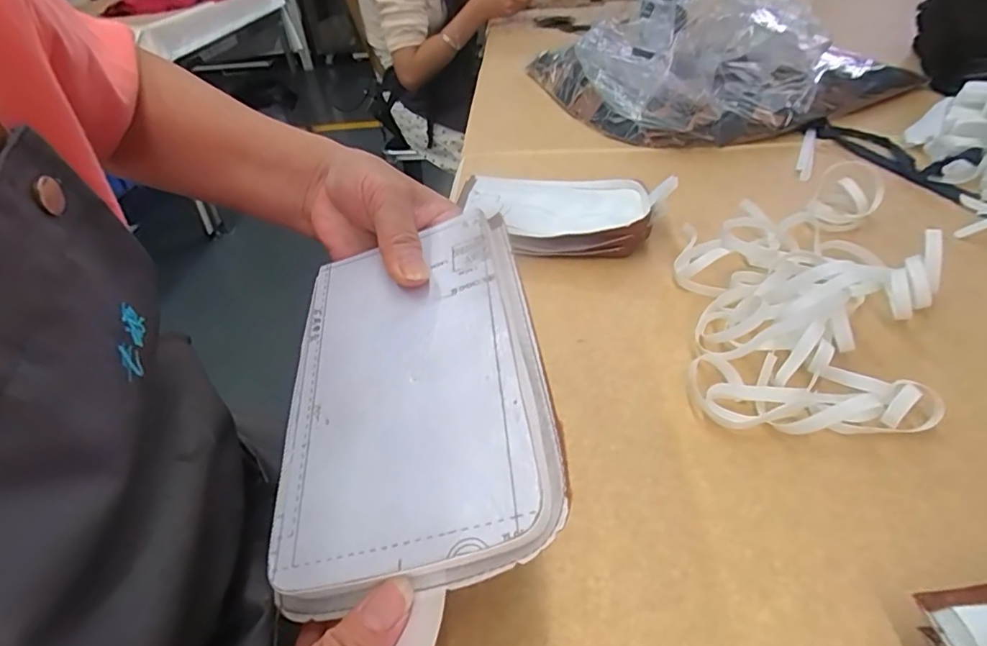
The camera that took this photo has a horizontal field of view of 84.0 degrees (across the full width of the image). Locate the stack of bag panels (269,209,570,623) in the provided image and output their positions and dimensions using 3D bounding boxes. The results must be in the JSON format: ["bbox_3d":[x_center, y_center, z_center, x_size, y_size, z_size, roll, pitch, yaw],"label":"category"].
[{"bbox_3d":[-0.037,0.028,0.257,0.124,0.015,0.178,-17,50,13],"label":"stack of bag panels"}]

